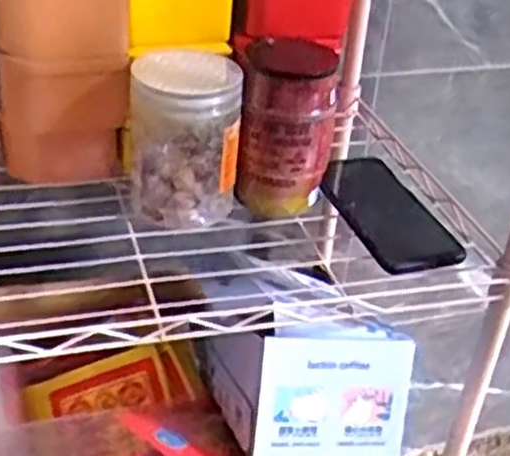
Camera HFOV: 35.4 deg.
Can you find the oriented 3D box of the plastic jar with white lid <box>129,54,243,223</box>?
[{"bbox_3d":[-0.058,-0.074,0.643,0.086,0.114,0.086,3,34,-2],"label":"plastic jar with white lid"}]

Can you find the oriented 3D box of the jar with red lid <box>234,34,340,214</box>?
[{"bbox_3d":[0.026,-0.083,0.662,0.076,0.128,0.070,7,34,5],"label":"jar with red lid"}]

